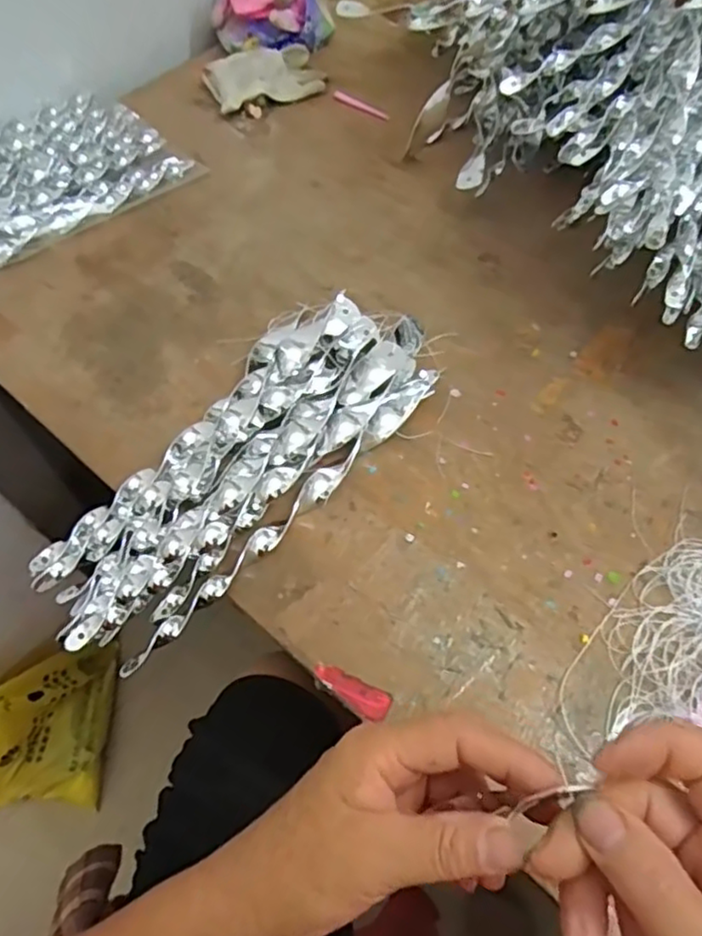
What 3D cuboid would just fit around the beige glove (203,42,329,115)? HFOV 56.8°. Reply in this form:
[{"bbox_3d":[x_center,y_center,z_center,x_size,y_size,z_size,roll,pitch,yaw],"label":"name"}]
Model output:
[{"bbox_3d":[-0.093,-0.441,0.725,0.133,0.038,0.077,-21,59,-11],"label":"beige glove"}]

